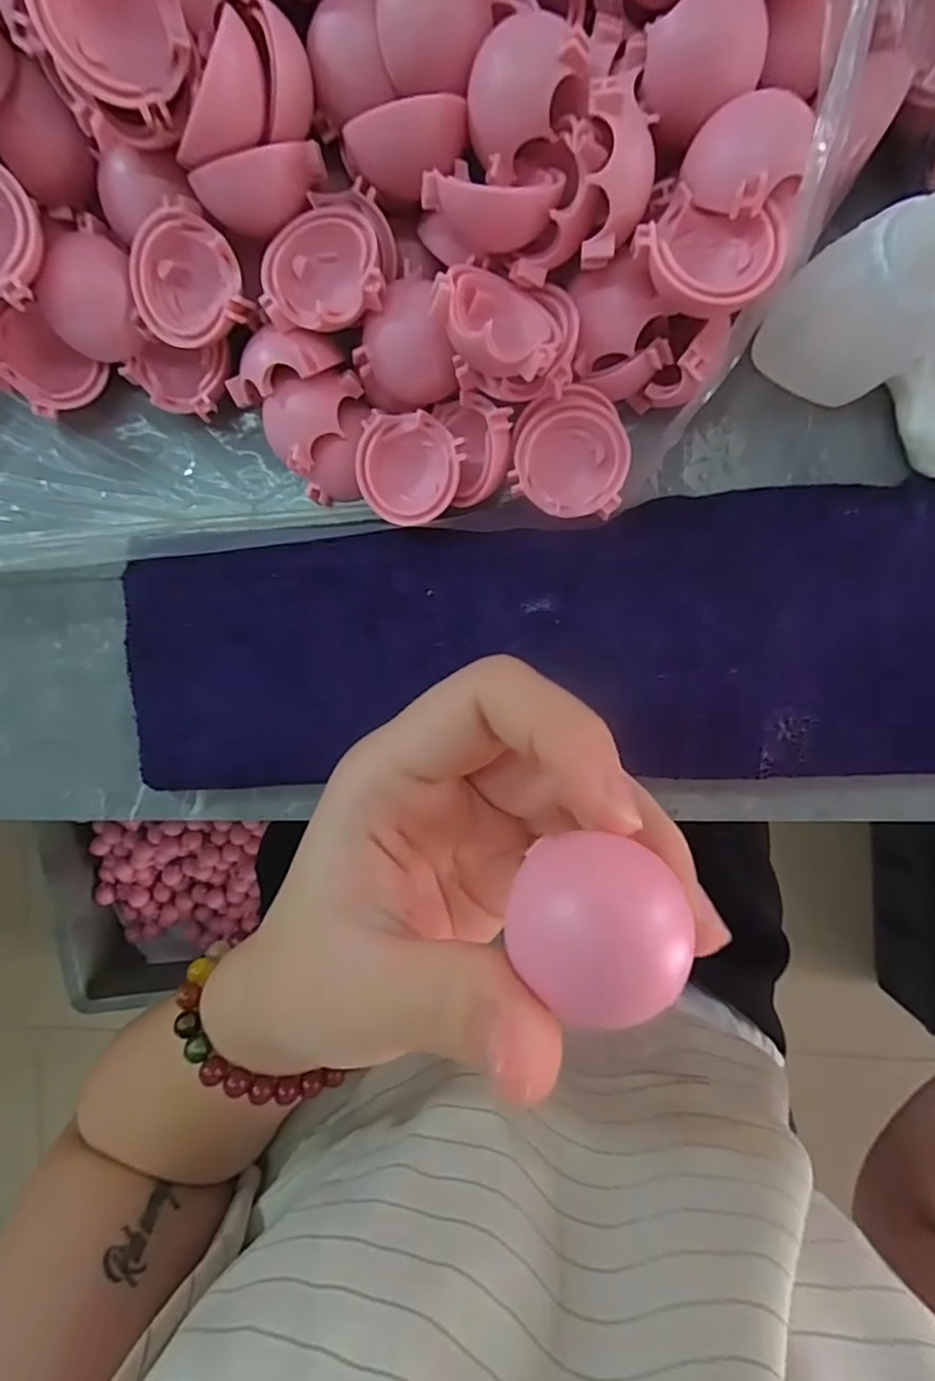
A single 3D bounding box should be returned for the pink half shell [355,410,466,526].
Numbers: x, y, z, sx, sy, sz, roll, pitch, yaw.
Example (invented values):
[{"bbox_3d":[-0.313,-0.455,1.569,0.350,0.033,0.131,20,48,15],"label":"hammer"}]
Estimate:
[{"bbox_3d":[-0.017,-0.062,0.168,0.029,0.016,0.028,0,95,1],"label":"pink half shell"}]

